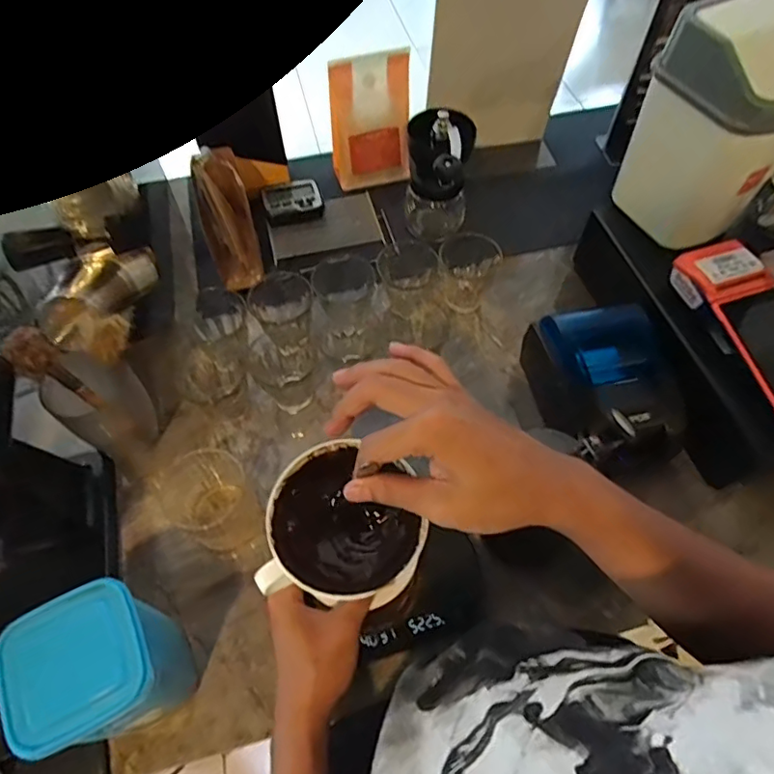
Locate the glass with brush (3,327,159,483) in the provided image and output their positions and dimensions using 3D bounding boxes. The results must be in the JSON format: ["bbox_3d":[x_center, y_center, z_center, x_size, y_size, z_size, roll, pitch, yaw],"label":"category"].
[{"bbox_3d":[-0.305,0.014,0.586,0.086,0.196,0.083,33,65,18],"label":"glass with brush"}]

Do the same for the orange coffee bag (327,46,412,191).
[{"bbox_3d":[-0.023,-0.386,0.807,0.122,0.174,0.056,-4,60,-2],"label":"orange coffee bag"}]

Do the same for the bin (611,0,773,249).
[{"bbox_3d":[0.347,-0.269,0.579,0.110,0.210,0.130,-27,63,-14],"label":"bin"}]

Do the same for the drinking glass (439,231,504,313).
[{"bbox_3d":[0.106,-0.154,0.728,0.066,0.085,0.081,19,62,11],"label":"drinking glass"}]

